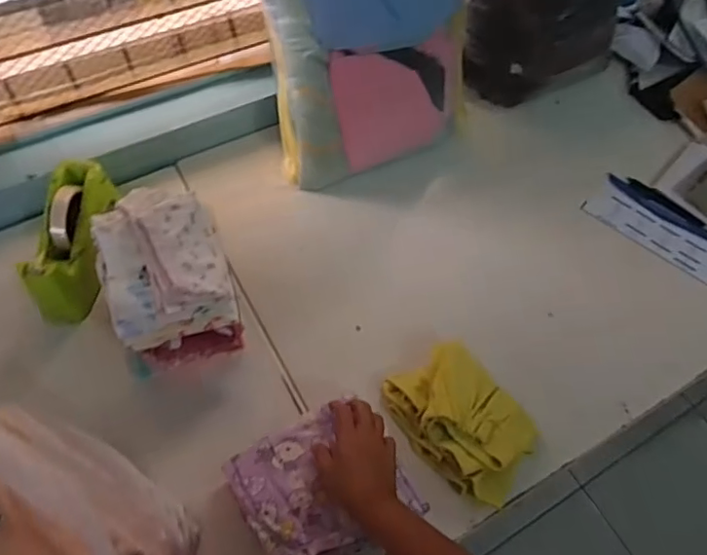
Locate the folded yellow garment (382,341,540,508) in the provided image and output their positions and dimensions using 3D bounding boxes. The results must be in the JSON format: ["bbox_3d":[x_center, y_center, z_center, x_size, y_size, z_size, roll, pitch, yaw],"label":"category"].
[{"bbox_3d":[0.138,0.173,0.684,0.128,0.050,0.181,-34,68,-20],"label":"folded yellow garment"}]

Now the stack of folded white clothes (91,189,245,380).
[{"bbox_3d":[-0.227,-0.003,0.686,0.140,0.129,0.184,-13,62,-10],"label":"stack of folded white clothes"}]

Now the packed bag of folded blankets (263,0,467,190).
[{"bbox_3d":[0.029,-0.327,0.776,0.275,0.343,0.145,-24,65,-16],"label":"packed bag of folded blankets"}]

